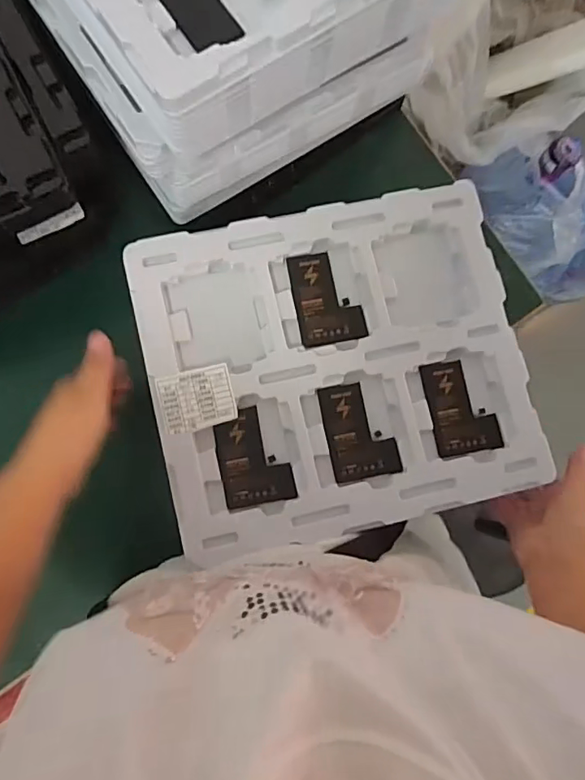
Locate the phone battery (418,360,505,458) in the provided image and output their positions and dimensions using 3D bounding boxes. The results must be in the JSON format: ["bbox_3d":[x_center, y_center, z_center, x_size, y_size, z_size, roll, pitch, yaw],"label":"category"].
[{"bbox_3d":[0.148,0.014,0.447,0.057,0.005,0.081,-10,84,-6],"label":"phone battery"}]

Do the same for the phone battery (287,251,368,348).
[{"bbox_3d":[0.031,-0.081,0.448,0.058,0.006,0.081,-10,85,-6],"label":"phone battery"}]

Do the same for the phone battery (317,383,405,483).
[{"bbox_3d":[0.058,0.035,0.435,0.057,0.004,0.082,-11,85,-6],"label":"phone battery"}]

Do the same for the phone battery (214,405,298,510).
[{"bbox_3d":[-0.032,0.056,0.427,0.057,0.005,0.079,-11,85,-6],"label":"phone battery"}]

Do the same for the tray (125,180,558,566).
[{"bbox_3d":[0.040,-0.022,0.440,0.313,0.021,0.271,-13,85,-6],"label":"tray"}]

